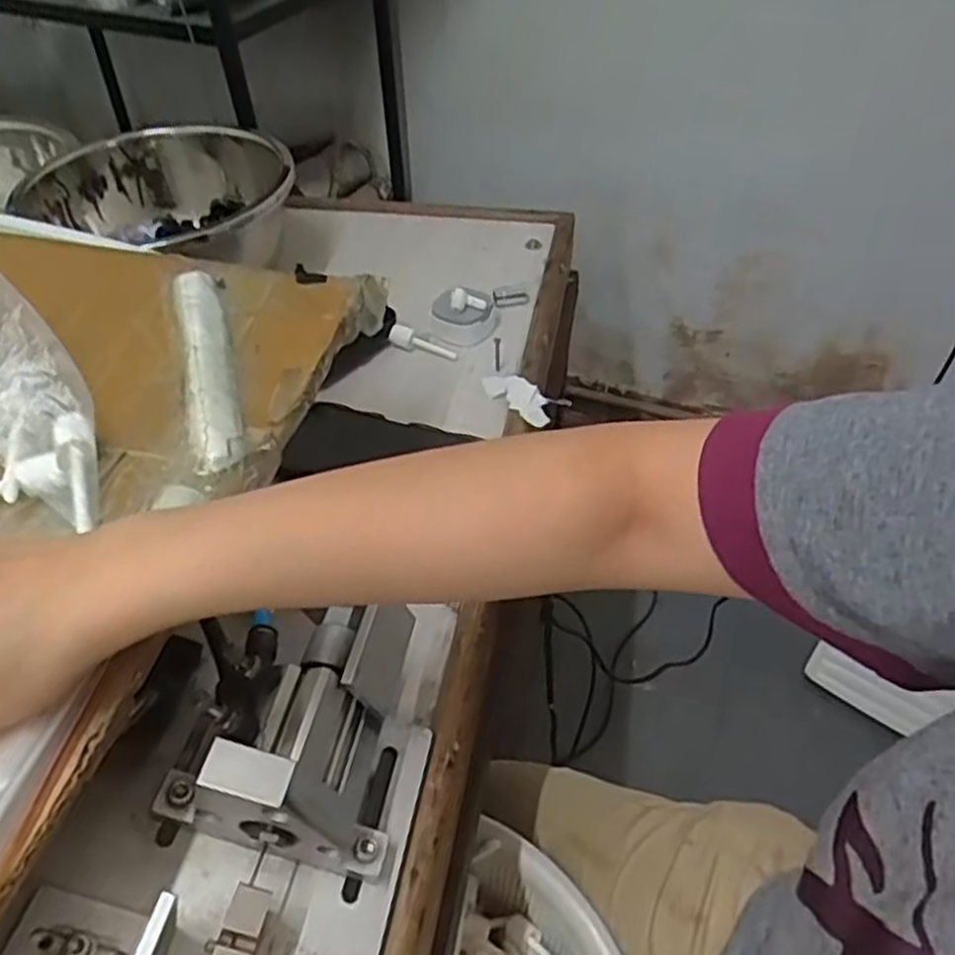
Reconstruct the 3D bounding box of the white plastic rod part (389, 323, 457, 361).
[{"bbox_3d":[-0.049,-0.122,0.701,0.064,0.015,0.012,20,49,2],"label":"white plastic rod part"}]

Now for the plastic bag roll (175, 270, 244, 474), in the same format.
[{"bbox_3d":[-0.153,-0.066,0.437,0.024,0.014,0.172,-14,47,-11],"label":"plastic bag roll"}]

